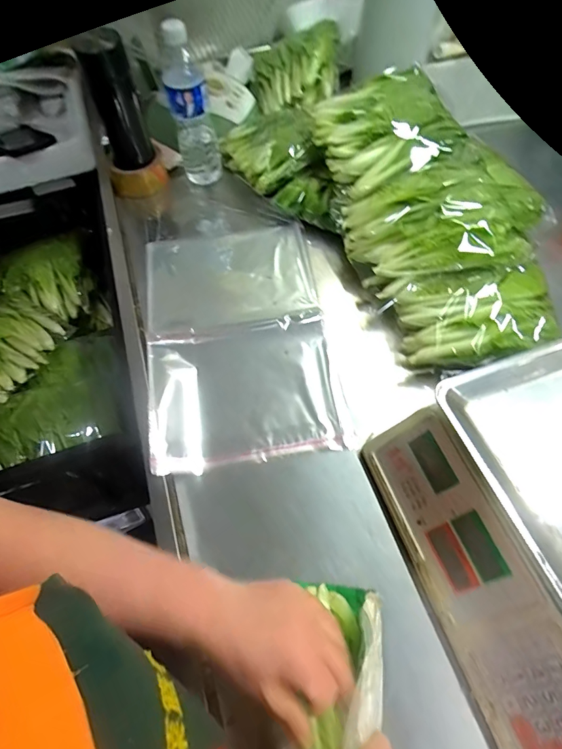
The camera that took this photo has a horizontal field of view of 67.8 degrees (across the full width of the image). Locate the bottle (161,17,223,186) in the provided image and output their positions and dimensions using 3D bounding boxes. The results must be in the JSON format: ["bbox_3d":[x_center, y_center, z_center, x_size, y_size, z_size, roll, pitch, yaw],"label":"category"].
[{"bbox_3d":[-0.143,-0.426,0.685,0.068,0.255,0.081,-8,60,-5],"label":"bottle"}]

